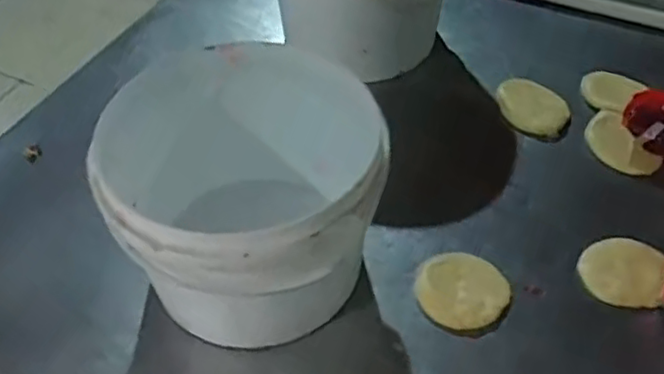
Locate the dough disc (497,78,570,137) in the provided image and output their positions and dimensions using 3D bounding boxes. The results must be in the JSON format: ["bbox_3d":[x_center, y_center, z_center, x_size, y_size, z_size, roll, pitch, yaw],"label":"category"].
[{"bbox_3d":[0.227,-0.094,0.736,0.079,0.017,0.078,-1,48,1],"label":"dough disc"}]

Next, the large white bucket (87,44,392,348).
[{"bbox_3d":[-0.071,0.010,0.555,0.218,0.166,0.212,-1,48,1],"label":"large white bucket"}]

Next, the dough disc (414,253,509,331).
[{"bbox_3d":[0.118,0.091,0.584,0.080,0.009,0.073,-1,48,1],"label":"dough disc"}]

